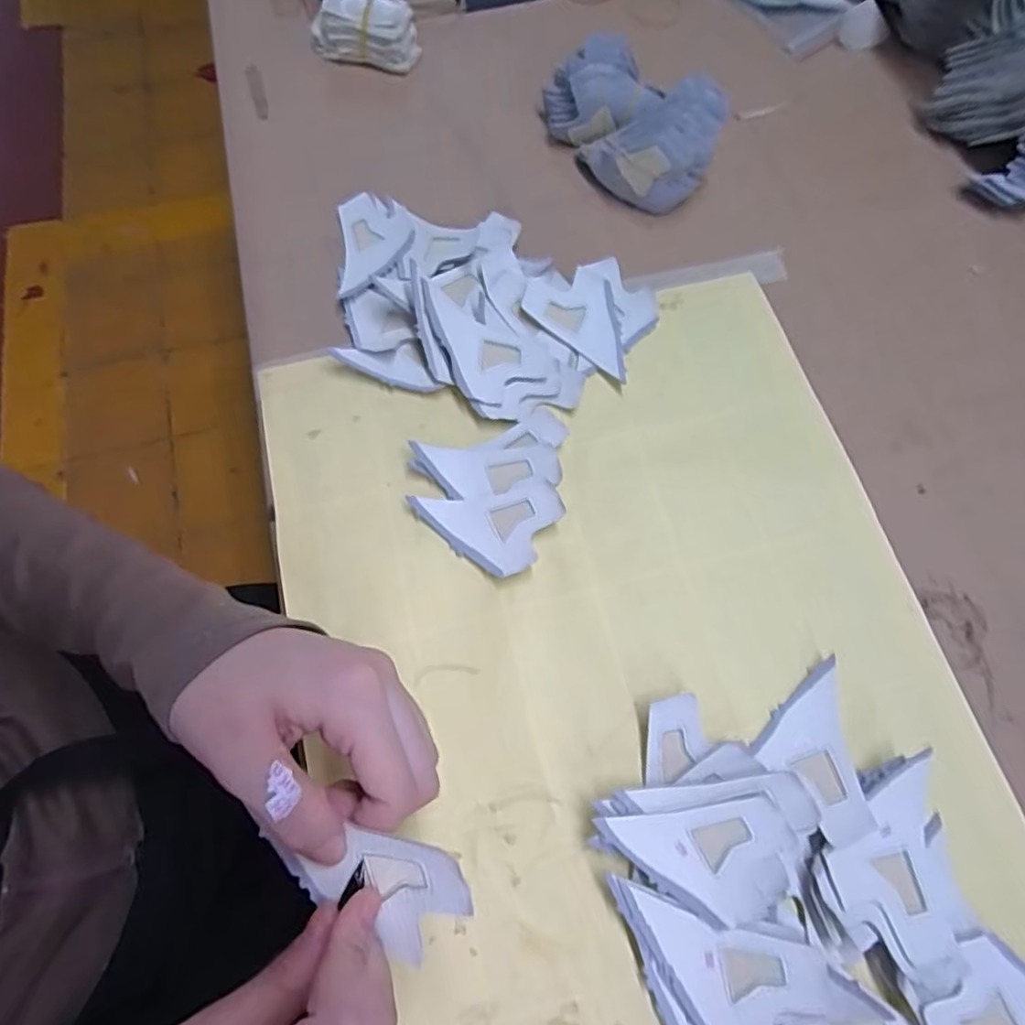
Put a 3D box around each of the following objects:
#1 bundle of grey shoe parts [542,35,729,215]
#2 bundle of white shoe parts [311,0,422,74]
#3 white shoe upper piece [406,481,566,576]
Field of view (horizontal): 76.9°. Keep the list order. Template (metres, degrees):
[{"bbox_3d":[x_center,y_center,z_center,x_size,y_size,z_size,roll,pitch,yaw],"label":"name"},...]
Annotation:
[{"bbox_3d":[0.076,-0.259,0.422,0.064,0.057,0.122,-32,72,-11],"label":"bundle of grey shoe parts"},{"bbox_3d":[-0.106,-0.351,0.469,0.074,0.041,0.038,14,70,6],"label":"bundle of white shoe parts"},{"bbox_3d":[-0.013,0.011,0.342,0.078,0.015,0.047,-5,69,-1],"label":"white shoe upper piece"}]

